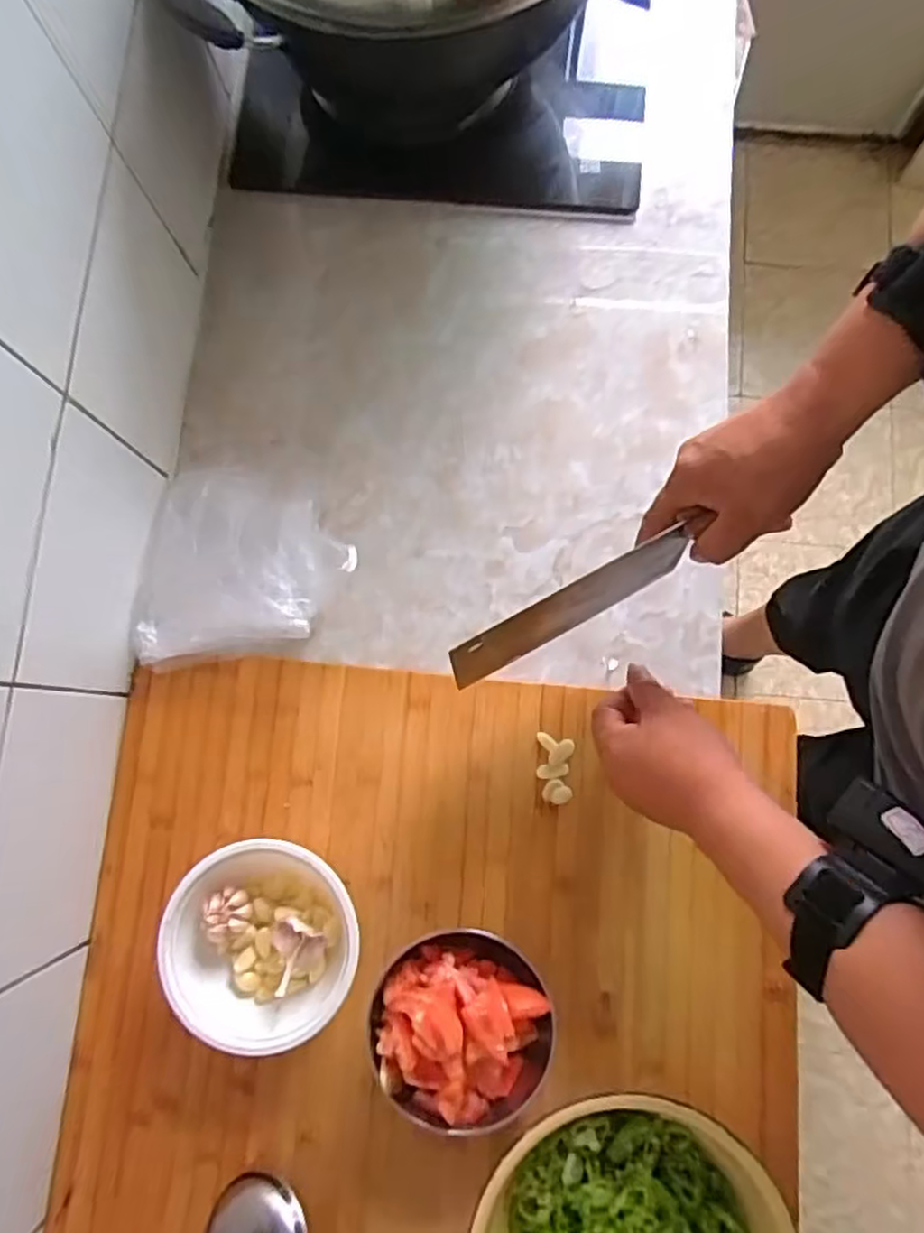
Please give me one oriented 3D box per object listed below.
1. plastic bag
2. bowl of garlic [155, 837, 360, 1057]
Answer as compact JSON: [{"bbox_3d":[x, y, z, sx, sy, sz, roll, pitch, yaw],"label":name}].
[{"bbox_3d":[-0.191,-0.047,0.599,0.180,0.048,0.166,-4,79,-1],"label":"plastic bag"},{"bbox_3d":[-0.149,0.244,0.532,0.139,0.072,0.137,0,79,0],"label":"bowl of garlic"}]

